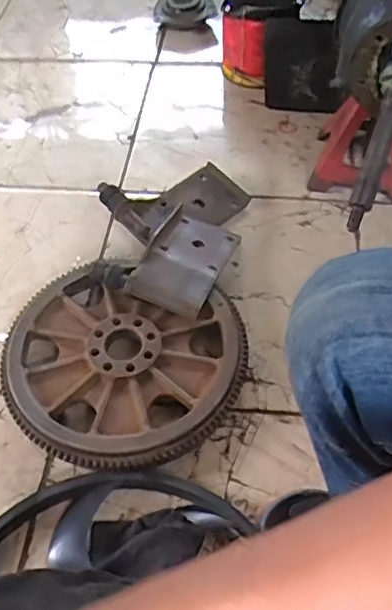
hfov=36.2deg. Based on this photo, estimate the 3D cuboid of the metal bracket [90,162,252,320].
[{"bbox_3d":[-0.050,-0.123,0.943,0.228,0.065,0.312,16,56,12],"label":"metal bracket"}]

